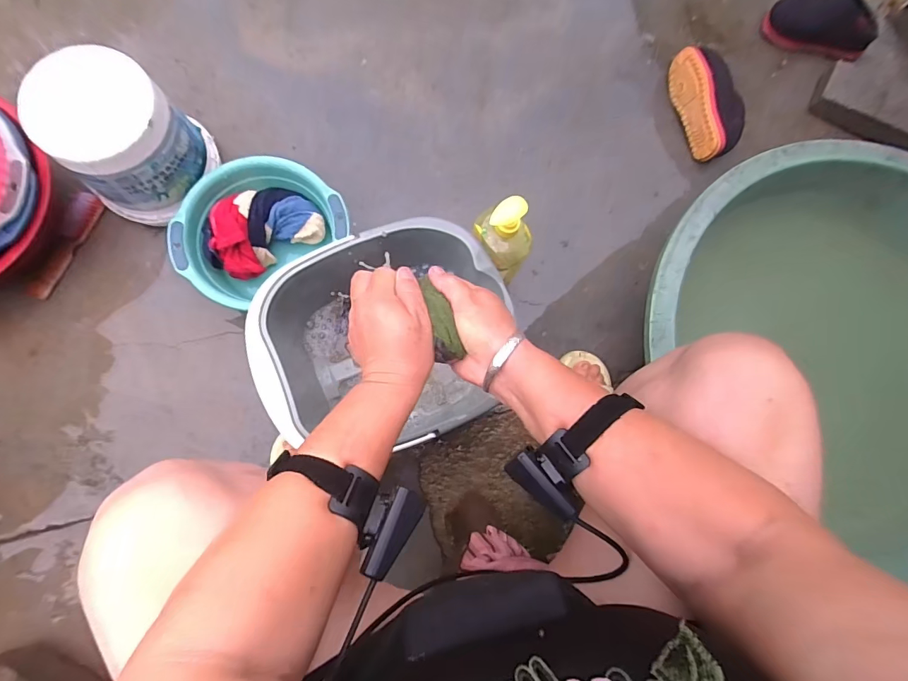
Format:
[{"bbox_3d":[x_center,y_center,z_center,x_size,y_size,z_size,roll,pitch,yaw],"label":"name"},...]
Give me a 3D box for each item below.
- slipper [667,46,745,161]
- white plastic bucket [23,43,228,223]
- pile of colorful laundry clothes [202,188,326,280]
[{"bbox_3d":[0.487,-0.461,0.836,0.087,0.076,0.219,-17,83,-5],"label":"slipper"},{"bbox_3d":[-0.524,-0.325,0.699,0.189,0.179,0.204,1,80,-5],"label":"white plastic bucket"},{"bbox_3d":[-0.335,-0.197,0.747,0.198,0.071,0.126,-36,85,-10],"label":"pile of colorful laundry clothes"}]

